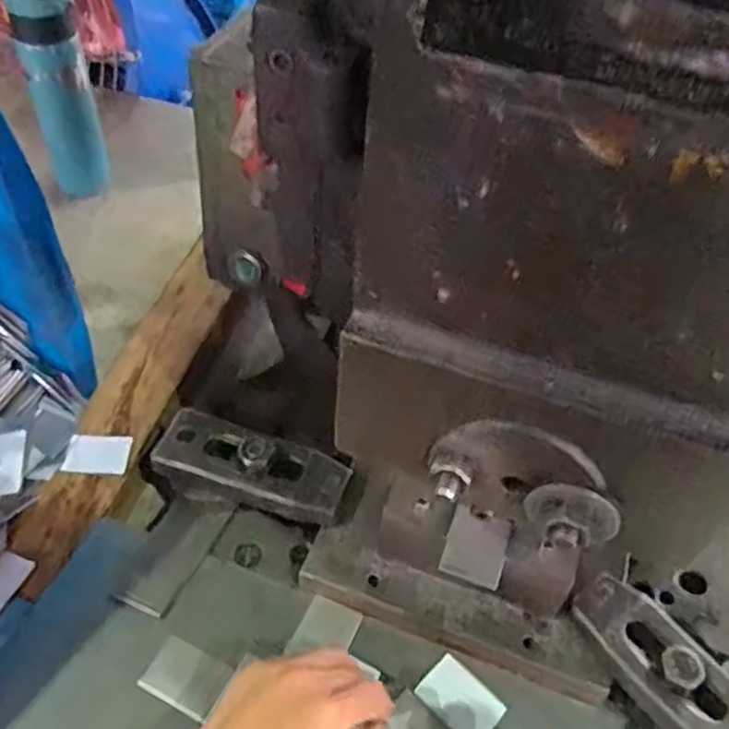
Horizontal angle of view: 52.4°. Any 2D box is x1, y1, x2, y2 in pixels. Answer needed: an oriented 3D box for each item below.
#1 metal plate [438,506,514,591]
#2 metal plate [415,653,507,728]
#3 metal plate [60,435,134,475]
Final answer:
[{"bbox_3d":[0.068,0.110,0.447,0.036,0.004,0.042,19,65,8],"label":"metal plate"},{"bbox_3d":[0.059,0.205,0.454,0.048,0.004,0.033,36,54,27],"label":"metal plate"},{"bbox_3d":[-0.204,0.069,0.568,0.047,0.004,0.037,5,45,-2],"label":"metal plate"}]

